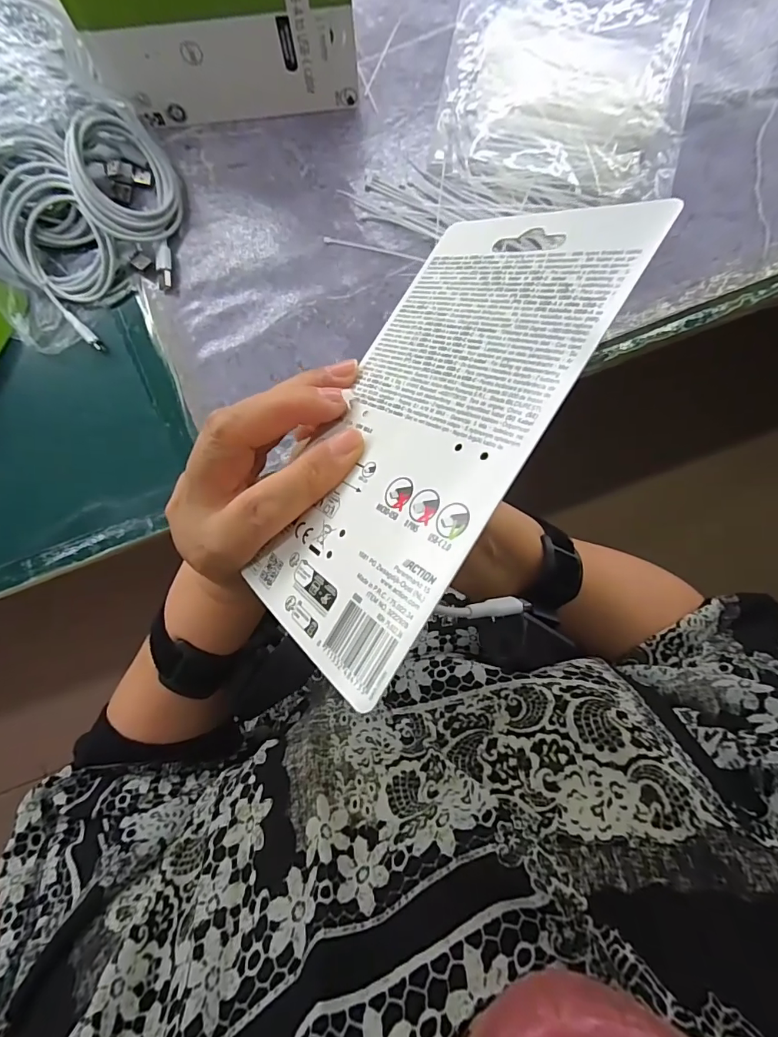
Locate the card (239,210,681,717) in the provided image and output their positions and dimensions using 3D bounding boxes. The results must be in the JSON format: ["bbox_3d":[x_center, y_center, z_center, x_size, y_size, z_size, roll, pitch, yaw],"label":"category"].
[{"bbox_3d":[0.011,-0.036,0.171,0.095,0.004,0.176,30,87,45],"label":"card"}]

